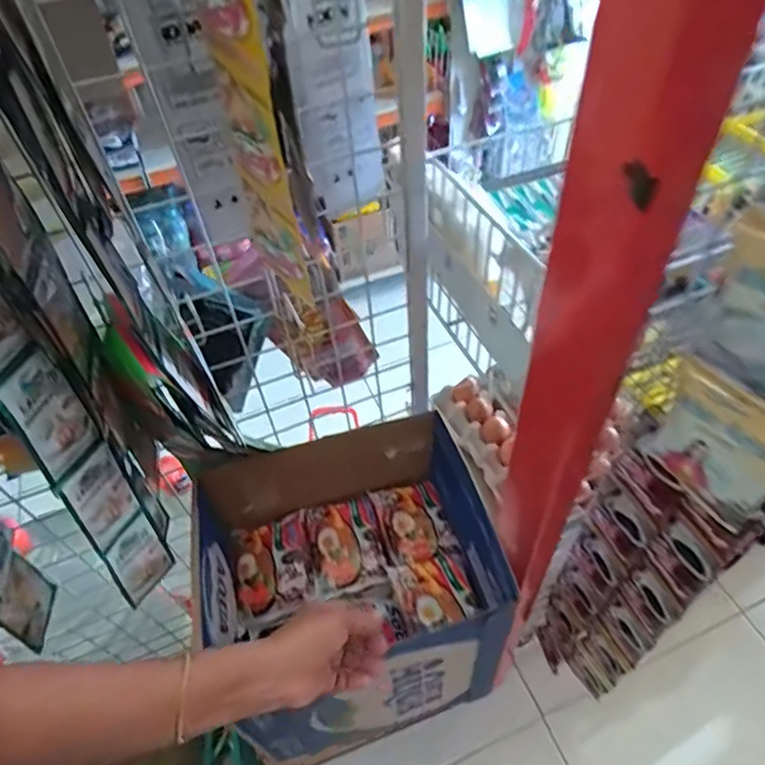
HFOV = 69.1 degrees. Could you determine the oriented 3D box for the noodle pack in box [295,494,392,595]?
[{"bbox_3d":[-0.056,0.230,0.794,0.107,0.028,0.121,-15,50,-8],"label":"noodle pack in box"}]

